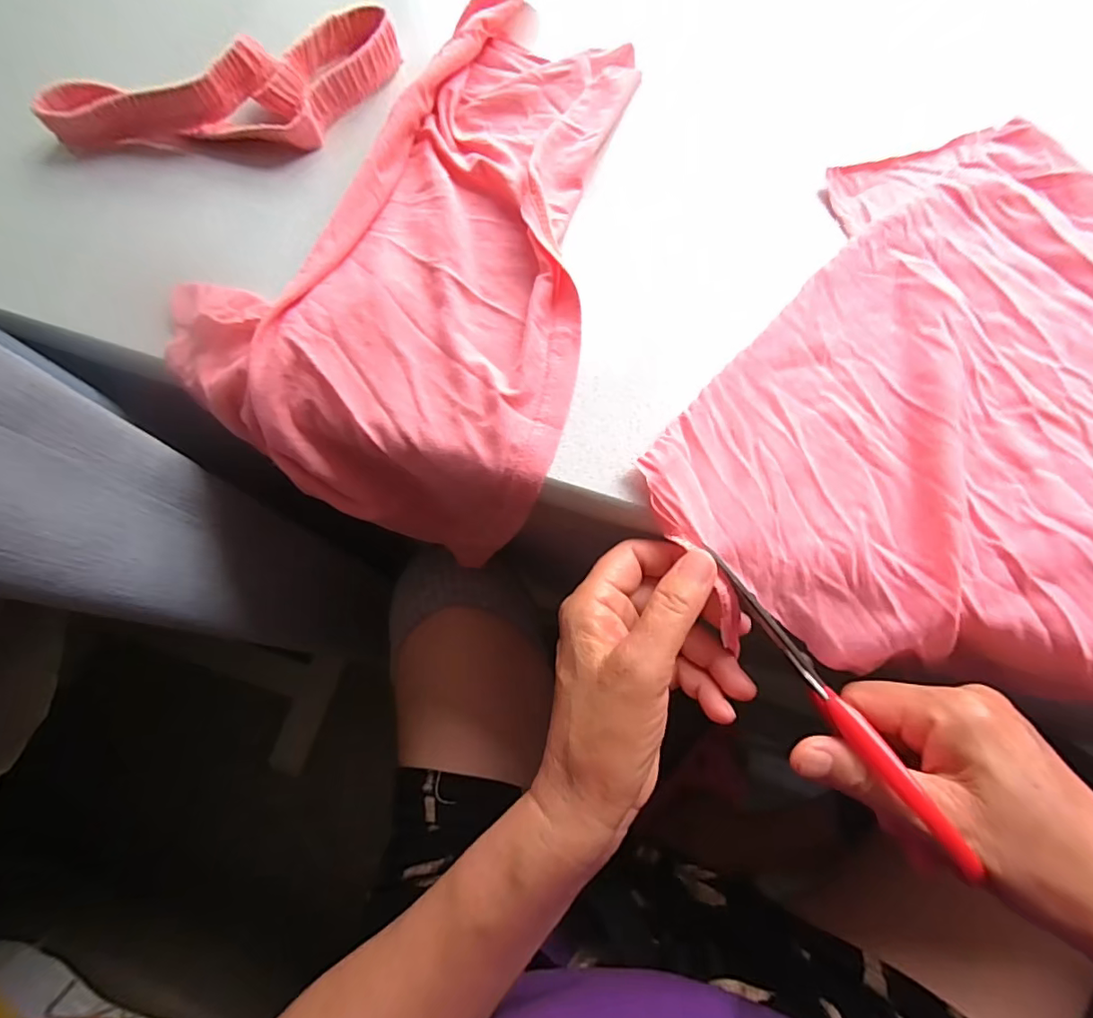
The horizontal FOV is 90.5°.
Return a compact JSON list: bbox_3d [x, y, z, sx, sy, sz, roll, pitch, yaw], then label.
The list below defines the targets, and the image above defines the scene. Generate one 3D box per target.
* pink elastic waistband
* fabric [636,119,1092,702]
[{"bbox_3d":[-0.217,-0.297,0.367,0.219,0.038,0.115,4,70,3],"label":"pink elastic waistband"},{"bbox_3d":[0.231,-0.069,0.282,0.322,0.036,0.305,9,70,5],"label":"fabric"}]

